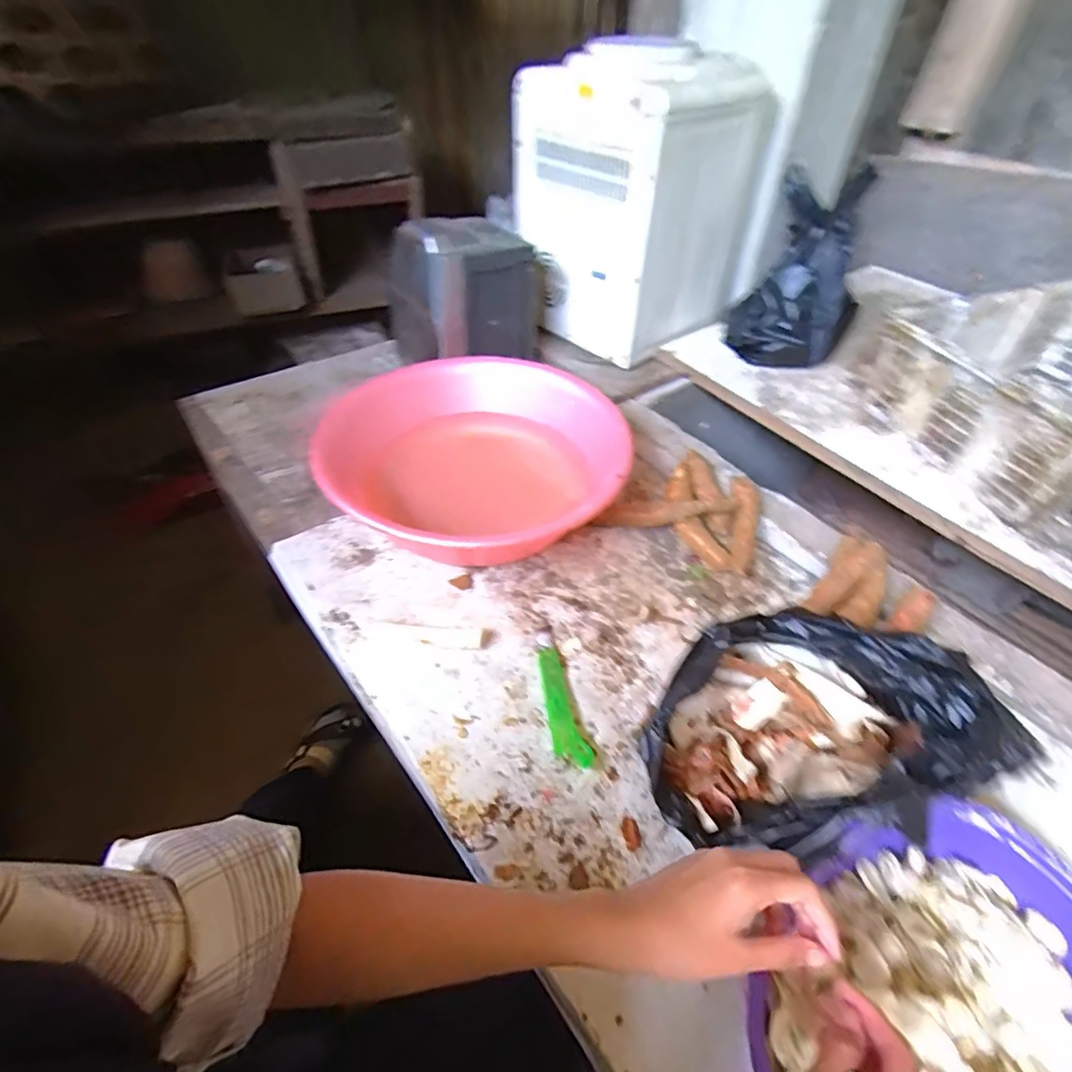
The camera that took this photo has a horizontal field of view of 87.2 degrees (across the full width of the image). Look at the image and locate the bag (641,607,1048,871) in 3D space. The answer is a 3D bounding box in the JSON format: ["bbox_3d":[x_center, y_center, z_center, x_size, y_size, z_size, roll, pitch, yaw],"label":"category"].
[{"bbox_3d":[0.242,0.179,0.516,0.289,0.123,0.200,-11,47,-9],"label":"bag"}]

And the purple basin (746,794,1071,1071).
[{"bbox_3d":[0.293,0.335,0.400,0.299,0.074,0.214,-27,51,-22],"label":"purple basin"}]

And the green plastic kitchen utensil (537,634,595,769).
[{"bbox_3d":[0.022,0.174,0.610,0.035,0.005,0.158,-13,47,-10],"label":"green plastic kitchen utensil"}]

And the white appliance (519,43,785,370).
[{"bbox_3d":[0.190,-0.617,1.044,0.368,0.411,0.326,-30,53,-27],"label":"white appliance"}]

